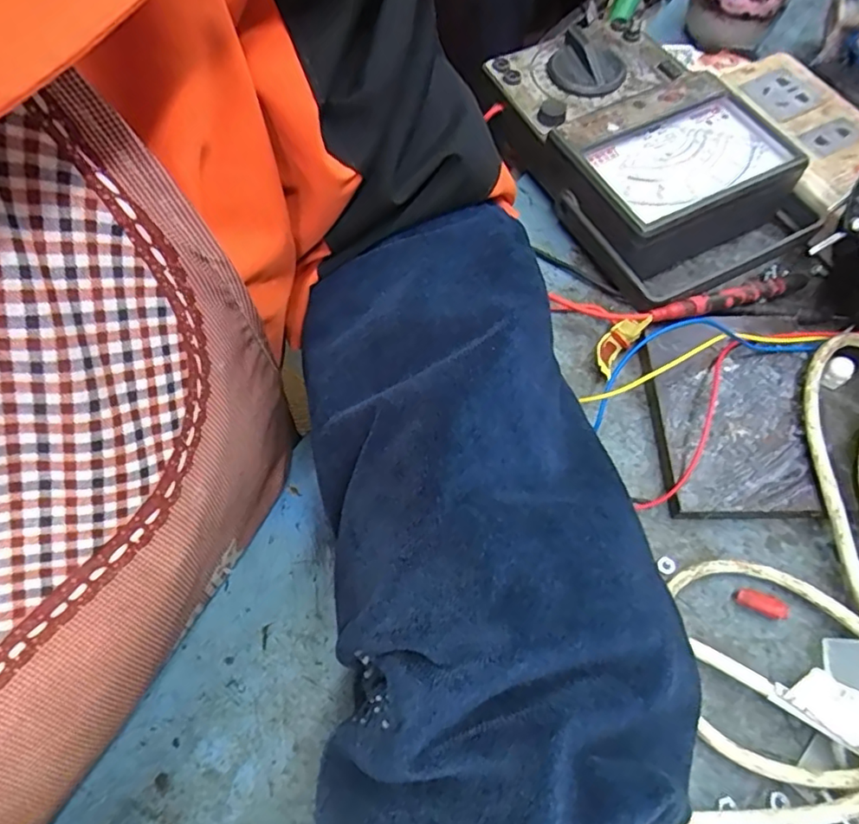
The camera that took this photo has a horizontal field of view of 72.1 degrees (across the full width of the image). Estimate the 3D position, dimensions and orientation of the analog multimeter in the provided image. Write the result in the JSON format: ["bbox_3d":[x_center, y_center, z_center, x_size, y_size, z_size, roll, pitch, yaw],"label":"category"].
[{"bbox_3d":[0.117,-0.153,0.341,0.108,0.046,0.184,-28,67,-13],"label":"analog multimeter"}]

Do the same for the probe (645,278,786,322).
[{"bbox_3d":[0.152,-0.059,0.310,0.082,0.016,0.011,-18,65,-9],"label":"probe"}]

